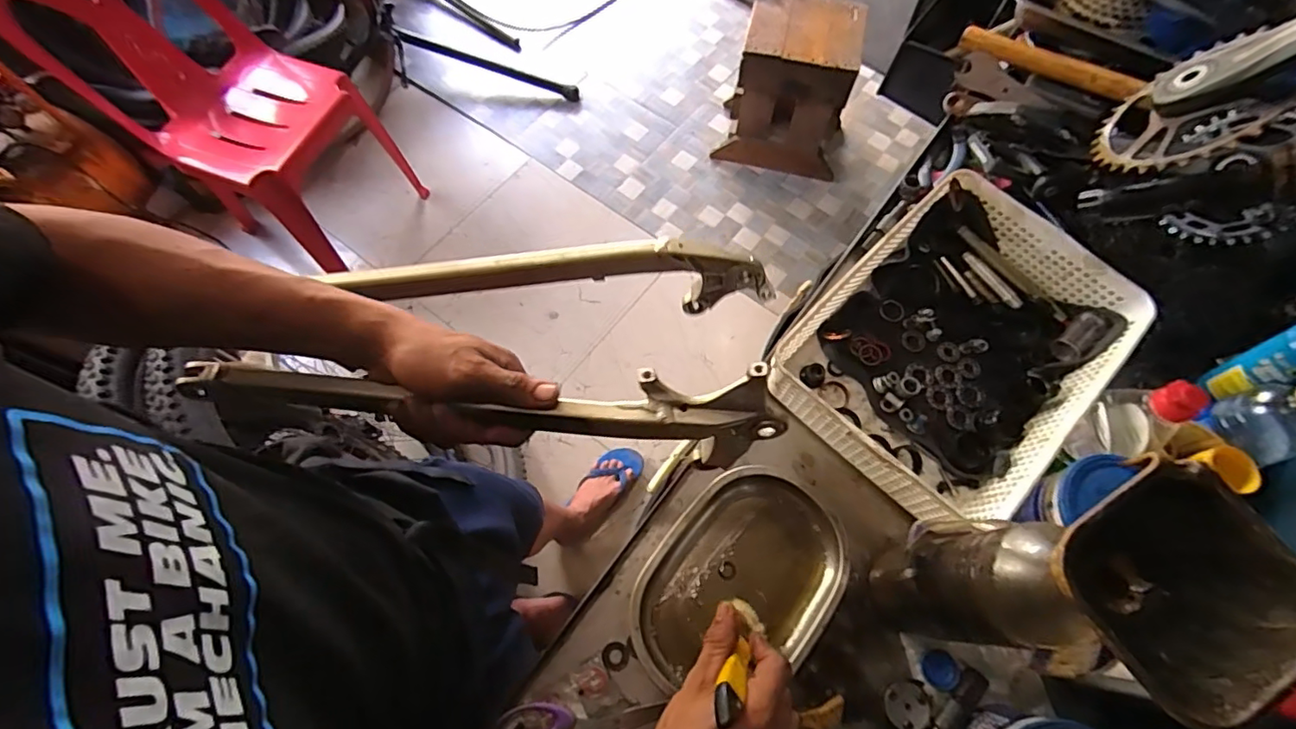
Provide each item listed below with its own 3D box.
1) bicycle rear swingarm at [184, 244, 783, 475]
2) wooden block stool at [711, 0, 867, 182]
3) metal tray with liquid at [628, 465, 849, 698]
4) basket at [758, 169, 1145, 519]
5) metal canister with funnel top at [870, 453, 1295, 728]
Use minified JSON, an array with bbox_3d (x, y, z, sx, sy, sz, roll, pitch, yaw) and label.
[{"bbox_3d":[-0.112,-0.034,0.457,0.425,0.108,0.178,7,71,4],"label":"bicycle rear swingarm"},{"bbox_3d":[0.423,-0.821,1.674,0.360,0.416,0.253,11,68,5],"label":"wooden block stool"},{"bbox_3d":[0.086,0.206,0.533,0.156,0.032,0.216,38,72,14],"label":"metal tray with liquid"},{"bbox_3d":[0.317,-0.020,0.587,0.246,0.079,0.329,42,73,16],"label":"basket"},{"bbox_3d":[0.242,0.147,0.386,0.100,0.301,0.097,-25,70,-10],"label":"metal canister with funnel top"}]

